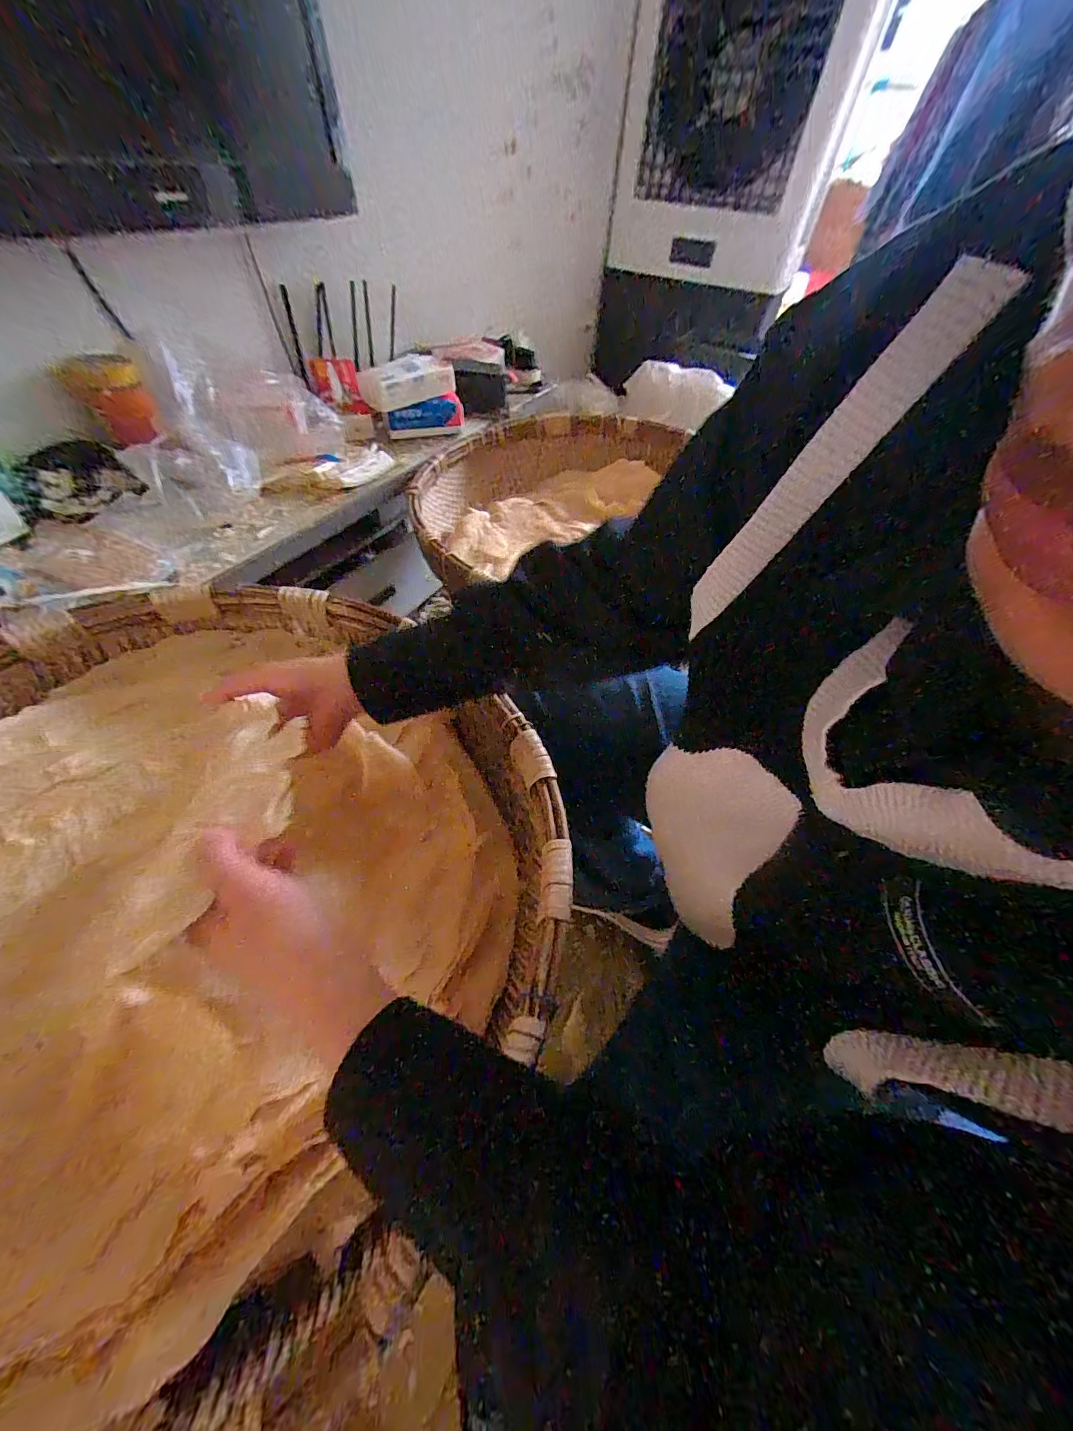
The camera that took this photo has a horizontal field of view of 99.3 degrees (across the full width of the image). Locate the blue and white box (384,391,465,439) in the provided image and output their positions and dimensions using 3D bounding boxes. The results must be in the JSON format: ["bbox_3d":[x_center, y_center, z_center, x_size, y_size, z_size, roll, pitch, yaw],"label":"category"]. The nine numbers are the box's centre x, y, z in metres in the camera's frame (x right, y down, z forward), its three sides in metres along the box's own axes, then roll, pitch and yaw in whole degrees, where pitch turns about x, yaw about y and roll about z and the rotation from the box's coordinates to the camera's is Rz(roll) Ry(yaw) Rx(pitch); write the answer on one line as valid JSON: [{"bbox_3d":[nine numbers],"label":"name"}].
[{"bbox_3d":[-0.213,-0.579,0.884,0.156,0.064,0.029,-26,58,-23],"label":"blue and white box"}]

